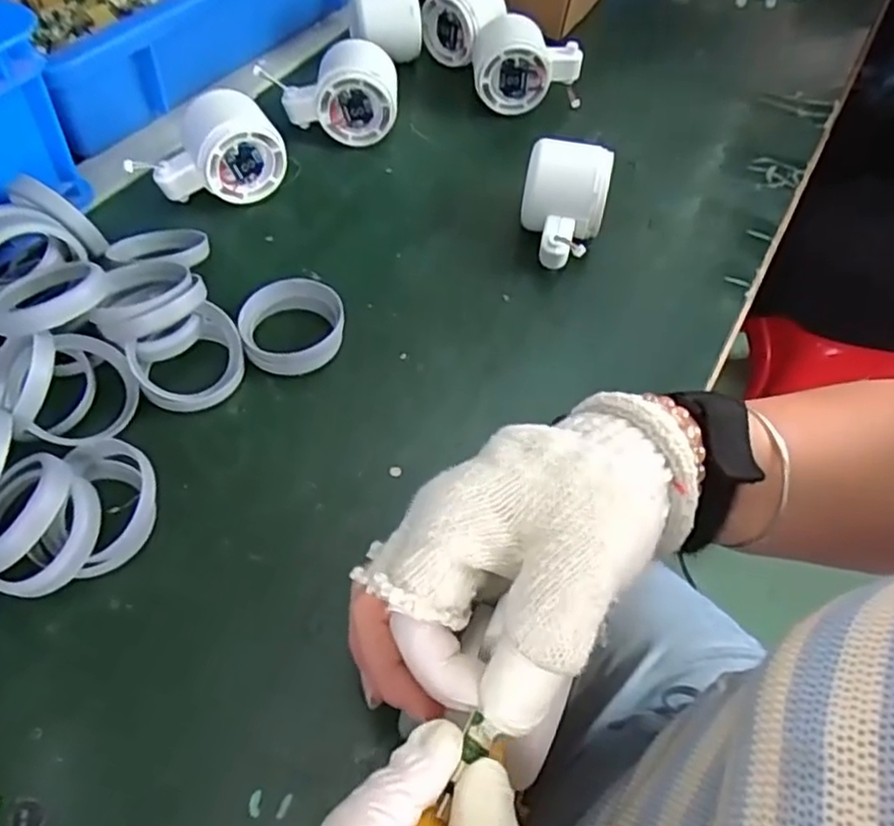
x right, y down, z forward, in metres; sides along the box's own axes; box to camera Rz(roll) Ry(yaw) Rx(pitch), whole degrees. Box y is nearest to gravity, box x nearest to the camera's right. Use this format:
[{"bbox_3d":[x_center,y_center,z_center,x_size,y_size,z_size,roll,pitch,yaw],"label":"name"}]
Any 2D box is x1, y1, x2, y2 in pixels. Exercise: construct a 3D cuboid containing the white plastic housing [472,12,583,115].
[{"bbox_3d":[0.065,-0.278,0.560,0.085,0.064,0.053,3,54,0],"label":"white plastic housing"}]

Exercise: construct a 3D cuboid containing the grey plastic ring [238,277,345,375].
[{"bbox_3d":[-0.090,-0.050,0.408,0.060,0.023,0.057,1,54,-1],"label":"grey plastic ring"}]

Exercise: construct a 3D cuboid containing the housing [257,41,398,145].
[{"bbox_3d":[-0.087,-0.238,0.521,0.101,0.062,0.048,1,54,-1],"label":"housing"}]

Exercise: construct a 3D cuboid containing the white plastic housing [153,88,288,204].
[{"bbox_3d":[-0.156,-0.176,0.473,0.082,0.060,0.047,-16,56,-13],"label":"white plastic housing"}]

